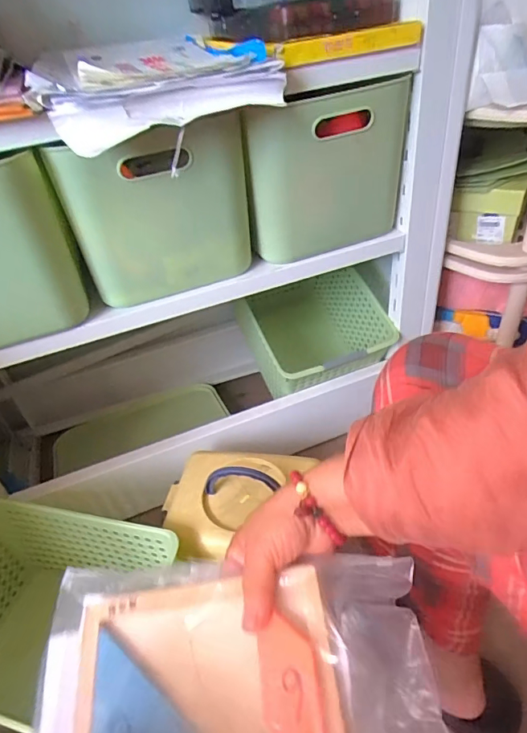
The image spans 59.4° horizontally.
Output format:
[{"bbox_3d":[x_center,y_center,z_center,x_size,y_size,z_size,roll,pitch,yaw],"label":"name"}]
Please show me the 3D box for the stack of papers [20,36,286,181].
[{"bbox_3d":[-0.147,-0.343,0.552,0.238,0.058,0.372,-19,40,-13],"label":"stack of papers"}]

